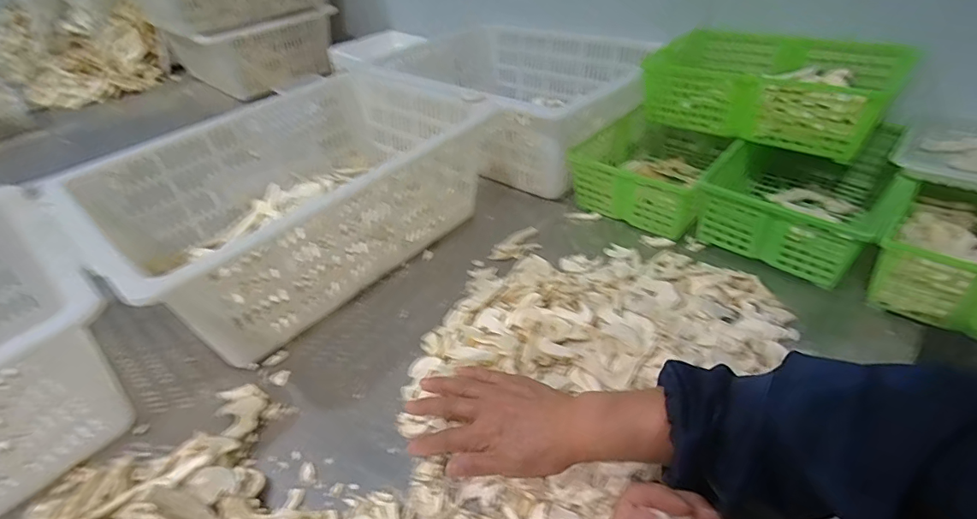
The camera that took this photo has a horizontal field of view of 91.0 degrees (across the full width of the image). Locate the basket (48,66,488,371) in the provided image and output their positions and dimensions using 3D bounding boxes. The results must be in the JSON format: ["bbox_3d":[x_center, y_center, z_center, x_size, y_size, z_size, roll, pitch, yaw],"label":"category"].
[{"bbox_3d":[-0.295,-0.105,0.751,0.398,0.189,0.527,26,49,32],"label":"basket"}]

